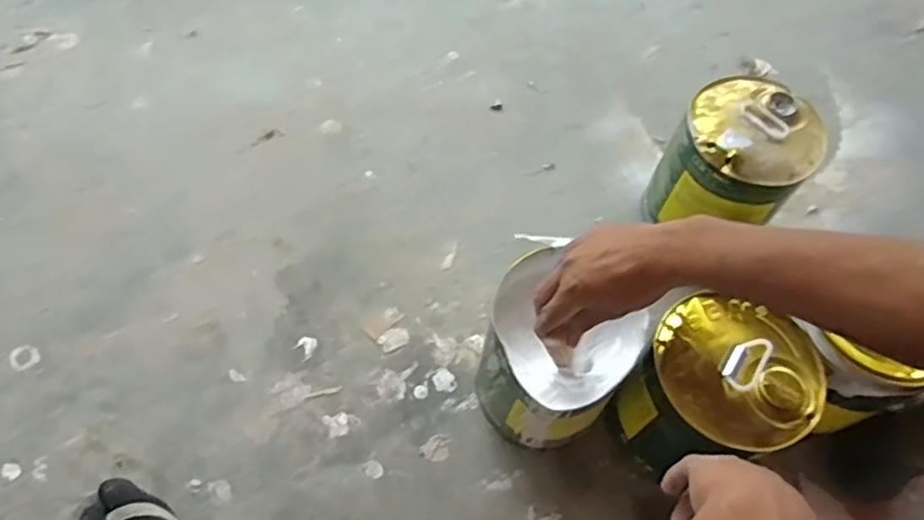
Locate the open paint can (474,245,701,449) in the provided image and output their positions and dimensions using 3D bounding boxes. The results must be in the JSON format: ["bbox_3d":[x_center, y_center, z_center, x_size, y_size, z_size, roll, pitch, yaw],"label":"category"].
[{"bbox_3d":[0.097,0.116,0.745,0.155,0.200,0.144,1,62,-2],"label":"open paint can"}]

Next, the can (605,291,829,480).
[{"bbox_3d":[0.258,0.148,0.713,0.160,0.176,0.156,1,62,-2],"label":"can"}]

